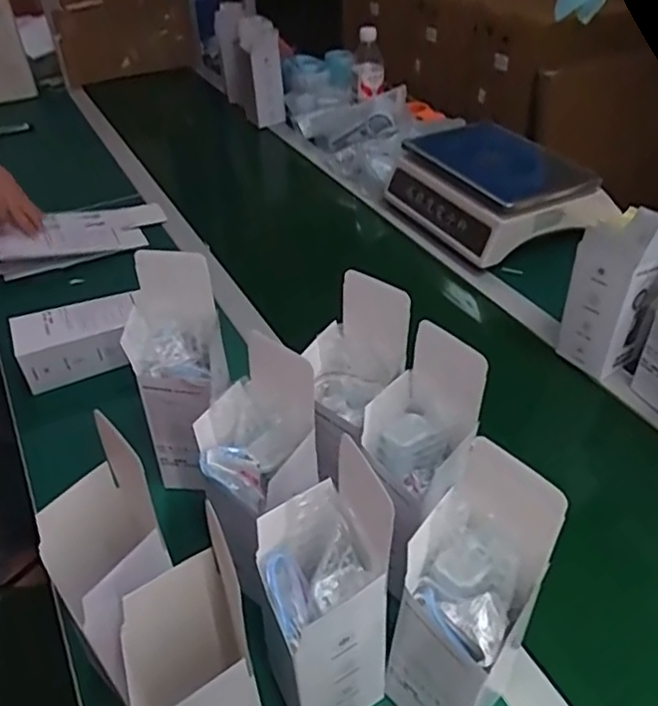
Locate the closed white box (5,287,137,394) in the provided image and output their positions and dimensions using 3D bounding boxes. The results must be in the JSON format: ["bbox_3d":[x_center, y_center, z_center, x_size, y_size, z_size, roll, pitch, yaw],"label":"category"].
[{"bbox_3d":[-0.315,-0.016,0.800,0.144,0.075,0.073,-18,44,-18],"label":"closed white box"}]

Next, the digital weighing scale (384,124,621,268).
[{"bbox_3d":[0.279,-0.280,1.047,0.259,0.104,0.273,-20,44,-20],"label":"digital weighing scale"}]

